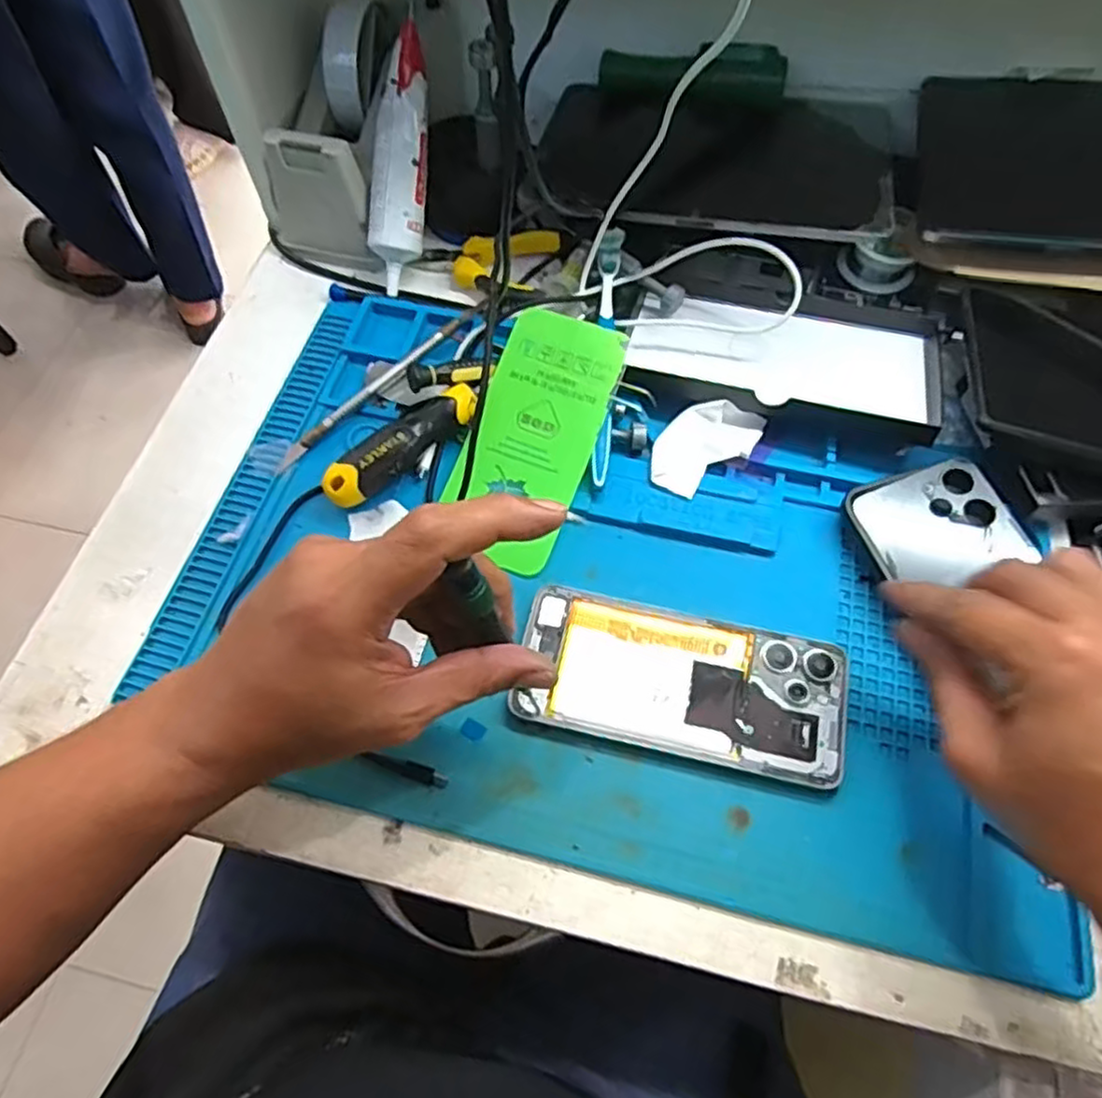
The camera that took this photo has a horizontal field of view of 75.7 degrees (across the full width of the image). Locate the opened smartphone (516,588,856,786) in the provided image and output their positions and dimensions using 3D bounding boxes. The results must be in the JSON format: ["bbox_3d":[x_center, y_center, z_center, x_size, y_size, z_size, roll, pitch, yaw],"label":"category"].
[{"bbox_3d":[0.067,0.069,0.367,0.162,0.007,0.075,13,64,8],"label":"opened smartphone"}]

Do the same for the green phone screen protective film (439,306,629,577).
[{"bbox_3d":[-0.012,-0.067,0.418,0.073,0.009,0.155,20,81,11],"label":"green phone screen protective film"}]

